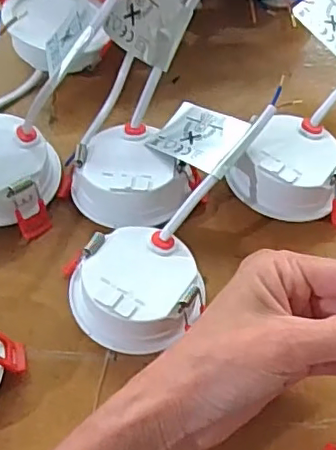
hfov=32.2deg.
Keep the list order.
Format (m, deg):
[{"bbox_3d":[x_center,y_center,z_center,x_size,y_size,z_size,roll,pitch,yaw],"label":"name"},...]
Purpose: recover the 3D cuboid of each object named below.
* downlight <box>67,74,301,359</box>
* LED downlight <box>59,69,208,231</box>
[{"bbox_3d":[0.006,-0.006,0.323,0.067,0.049,0.157,26,64,13],"label":"downlight"},{"bbox_3d":[-0.024,-0.033,0.339,0.073,0.044,0.084,-14,63,-8],"label":"LED downlight"}]

